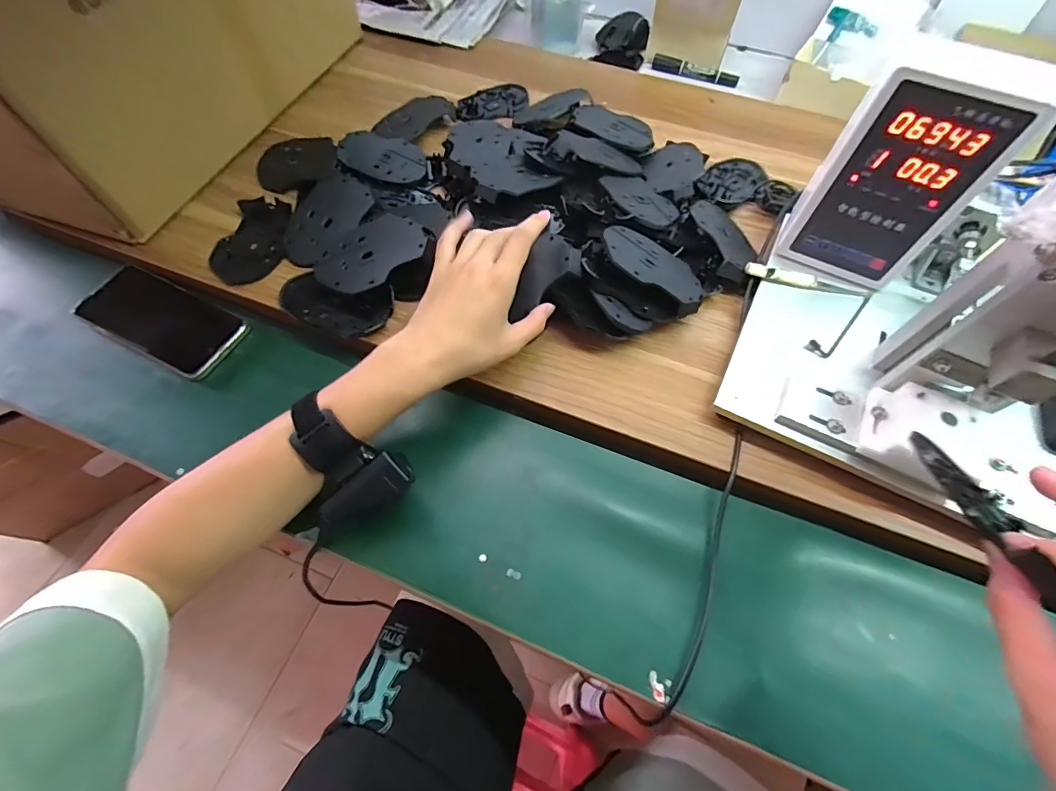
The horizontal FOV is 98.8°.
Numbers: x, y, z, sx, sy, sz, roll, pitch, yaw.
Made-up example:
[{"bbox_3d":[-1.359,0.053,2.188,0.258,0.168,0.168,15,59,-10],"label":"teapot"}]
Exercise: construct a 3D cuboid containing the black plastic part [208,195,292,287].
[{"bbox_3d":[-0.299,-0.172,0.497,0.069,0.007,0.115,10,67,-1],"label":"black plastic part"}]

